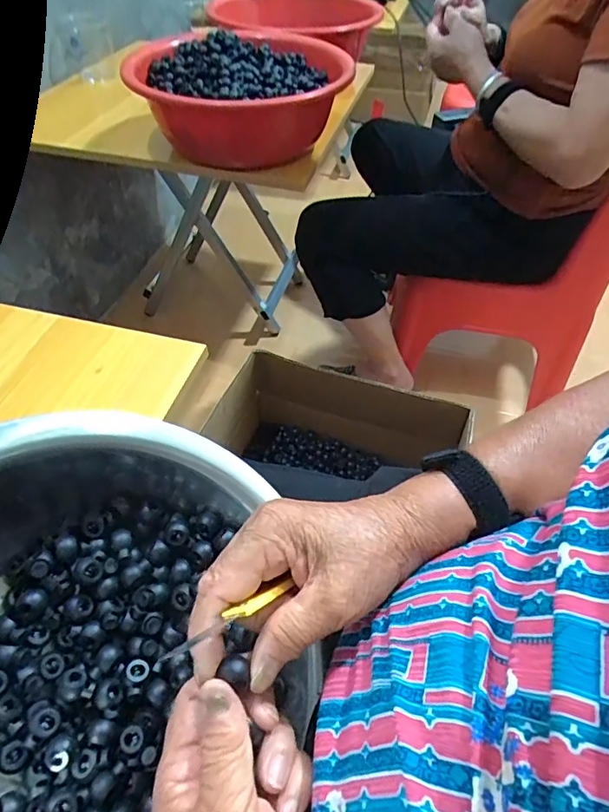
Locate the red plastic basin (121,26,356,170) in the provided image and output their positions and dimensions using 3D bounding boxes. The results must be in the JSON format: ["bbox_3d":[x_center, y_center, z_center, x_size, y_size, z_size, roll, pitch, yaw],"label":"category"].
[{"bbox_3d":[-0.092,-0.471,0.753,0.302,0.130,0.302,0,50,0],"label":"red plastic basin"}]

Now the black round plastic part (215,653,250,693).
[{"bbox_3d":[-0.034,0.131,0.241,0.015,0.012,0.013,26,55,21],"label":"black round plastic part"}]

